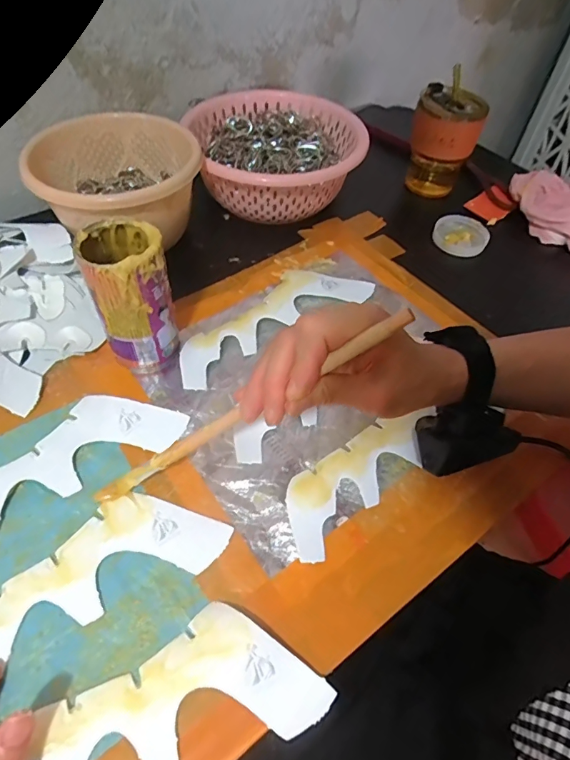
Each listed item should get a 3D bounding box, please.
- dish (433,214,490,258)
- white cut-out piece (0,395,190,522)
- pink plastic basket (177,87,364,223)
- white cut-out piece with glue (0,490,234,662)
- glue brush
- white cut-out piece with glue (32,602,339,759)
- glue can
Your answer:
[{"bbox_3d":[0.219,-0.182,0.552,0.064,0.019,0.054,31,58,15],"label":"dish"},{"bbox_3d":[-0.194,0.067,0.344,0.226,0.008,0.071,-27,61,-22],"label":"white cut-out piece"},{"bbox_3d":[-0.010,-0.279,0.562,0.206,0.085,0.175,1,53,0],"label":"pink plastic basket"},{"bbox_3d":[-0.147,0.129,0.304,0.209,0.006,0.072,-18,57,-16],"label":"white cut-out piece with glue"},{"bbox_3d":[-0.037,0.027,0.285,0.261,0.014,0.015,-31,53,25],"label":"glue brush"},{"bbox_3d":[-0.060,0.185,0.266,0.162,0.013,0.074,-11,63,-11],"label":"white cut-out piece with glue"},{"bbox_3d":[-0.131,-0.073,0.383,0.062,0.115,0.064,2,51,-3],"label":"glue can"}]

